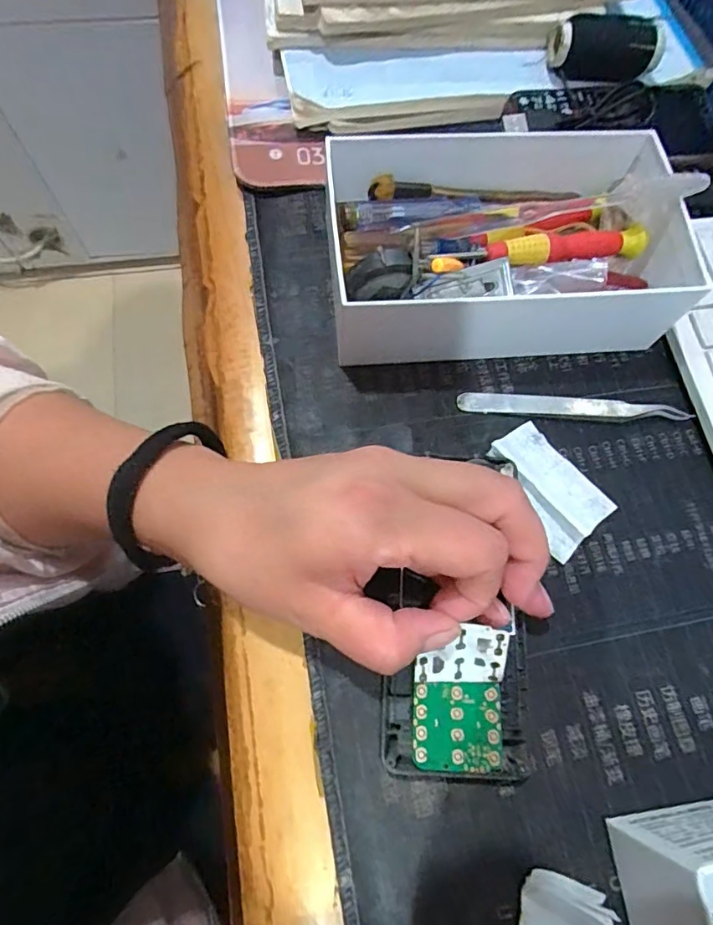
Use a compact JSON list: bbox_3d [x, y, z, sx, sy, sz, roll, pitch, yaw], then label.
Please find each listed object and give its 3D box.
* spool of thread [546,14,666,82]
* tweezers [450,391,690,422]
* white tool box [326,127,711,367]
[{"bbox_3d":[0.144,-0.238,0.304,0.062,0.023,0.024,12,72,2],"label":"spool of thread"},{"bbox_3d":[0.109,-0.027,0.266,0.113,0.008,0.011,4,72,0],"label":"tweezers"},{"bbox_3d":[0.074,-0.110,0.267,0.177,0.051,0.106,-6,73,-4],"label":"white tool box"}]

